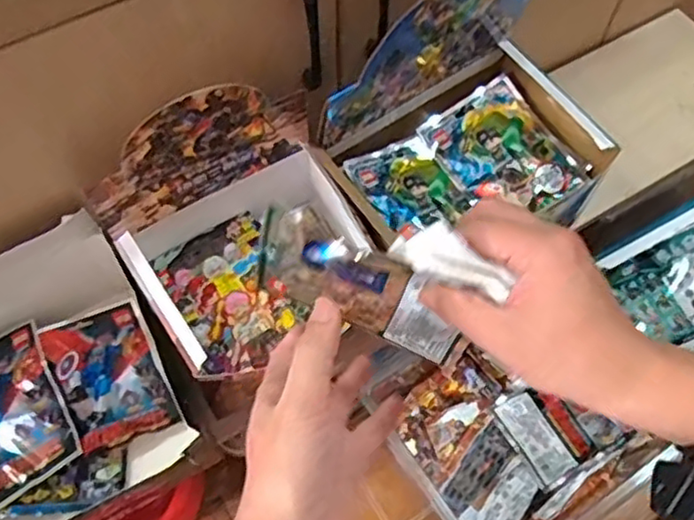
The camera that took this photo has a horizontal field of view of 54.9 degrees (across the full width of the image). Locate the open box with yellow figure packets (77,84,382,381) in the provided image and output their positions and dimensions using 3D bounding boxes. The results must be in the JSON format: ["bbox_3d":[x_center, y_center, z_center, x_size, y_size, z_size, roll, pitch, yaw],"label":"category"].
[{"bbox_3d":[-0.091,-0.030,0.590,0.202,0.182,0.170,-32,67,-16],"label":"open box with yellow figure packets"}]

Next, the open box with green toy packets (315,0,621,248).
[{"bbox_3d":[0.117,-0.123,0.623,0.252,0.190,0.198,-32,67,-16],"label":"open box with green toy packets"}]

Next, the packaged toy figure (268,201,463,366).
[{"bbox_3d":[0.011,0.020,0.451,0.136,0.114,0.018,24,65,11],"label":"packaged toy figure"}]

